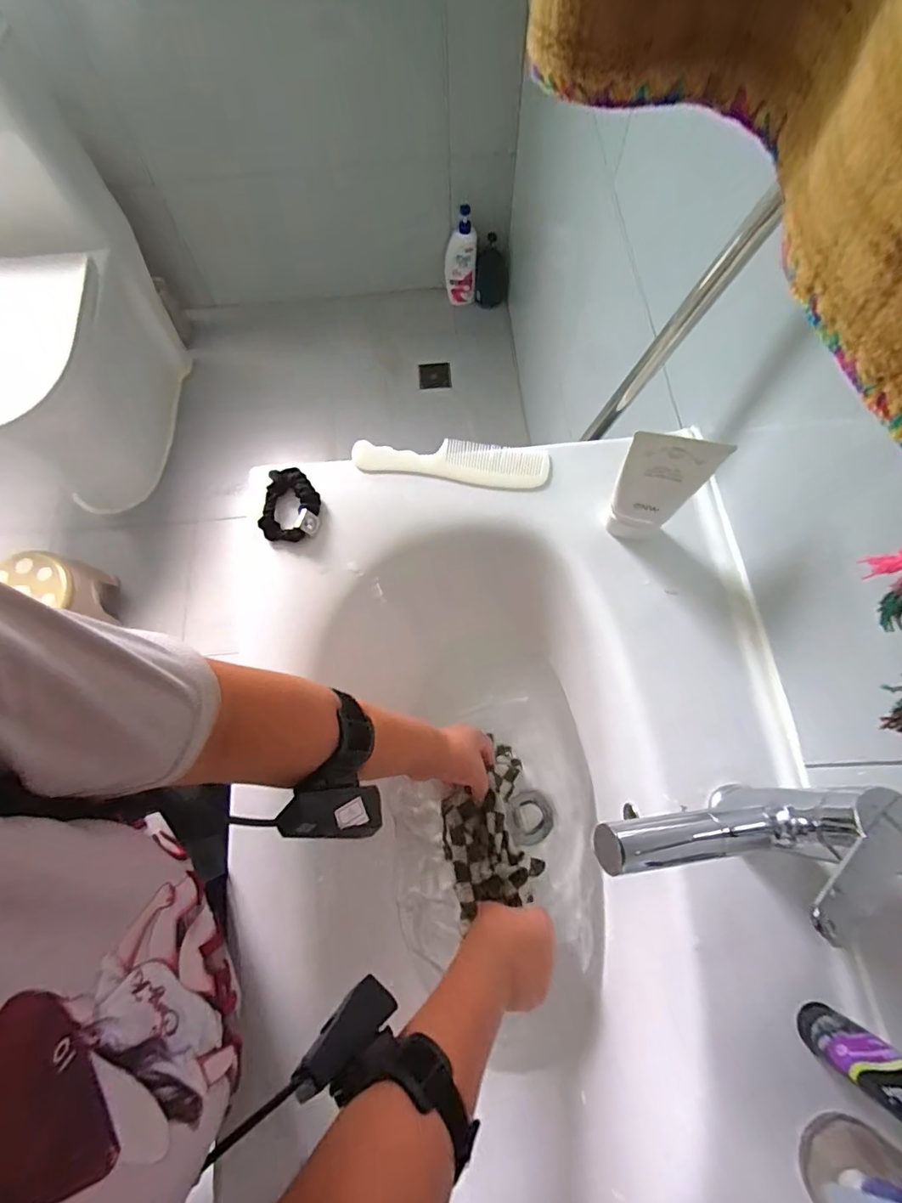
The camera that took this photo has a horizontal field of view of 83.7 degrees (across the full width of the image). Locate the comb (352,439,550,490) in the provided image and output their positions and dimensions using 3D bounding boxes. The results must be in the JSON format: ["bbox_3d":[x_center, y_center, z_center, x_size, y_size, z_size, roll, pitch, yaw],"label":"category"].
[{"bbox_3d":[-0.001,-0.156,0.559,0.212,0.011,0.051,7,71,4],"label":"comb"}]

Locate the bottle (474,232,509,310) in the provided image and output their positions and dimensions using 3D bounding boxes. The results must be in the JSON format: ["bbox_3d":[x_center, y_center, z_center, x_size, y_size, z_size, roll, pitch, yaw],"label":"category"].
[{"bbox_3d":[0.130,-1.024,1.576,0.107,0.212,0.051,5,71,3],"label":"bottle"}]

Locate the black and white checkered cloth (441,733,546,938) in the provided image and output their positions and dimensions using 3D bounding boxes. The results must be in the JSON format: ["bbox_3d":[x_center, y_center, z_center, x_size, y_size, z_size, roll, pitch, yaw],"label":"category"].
[{"bbox_3d":[0.041,0.249,0.543,0.096,0.039,0.158,-11,71,-2],"label":"black and white checkered cloth"}]

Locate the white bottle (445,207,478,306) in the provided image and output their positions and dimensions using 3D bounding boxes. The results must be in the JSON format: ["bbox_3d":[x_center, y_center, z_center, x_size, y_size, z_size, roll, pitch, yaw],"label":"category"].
[{"bbox_3d":[0.028,-1.046,1.554,0.099,0.271,0.057,0,71,2],"label":"white bottle"}]

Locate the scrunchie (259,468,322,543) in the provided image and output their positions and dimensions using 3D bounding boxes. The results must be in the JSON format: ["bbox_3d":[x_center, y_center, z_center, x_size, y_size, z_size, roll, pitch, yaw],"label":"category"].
[{"bbox_3d":[-0.168,-0.099,0.531,0.057,0.021,0.078,4,71,3],"label":"scrunchie"}]

